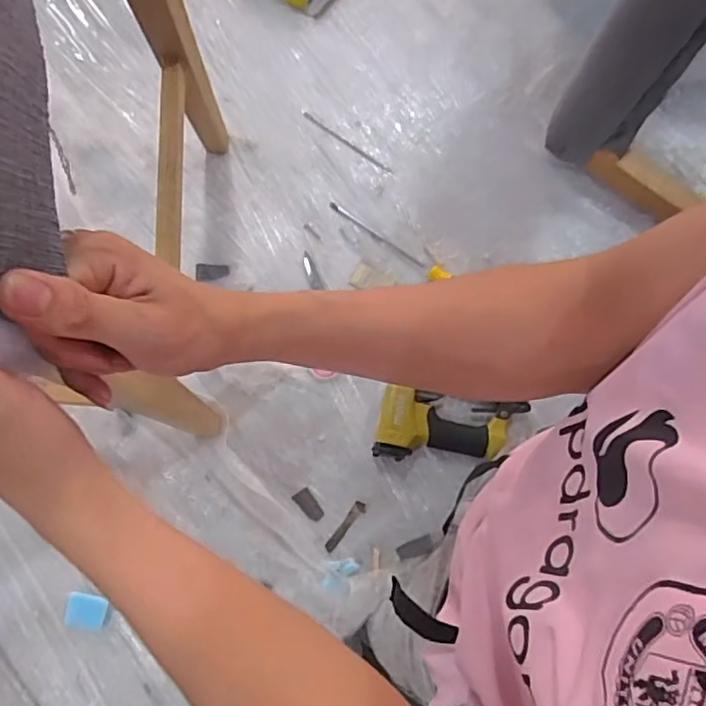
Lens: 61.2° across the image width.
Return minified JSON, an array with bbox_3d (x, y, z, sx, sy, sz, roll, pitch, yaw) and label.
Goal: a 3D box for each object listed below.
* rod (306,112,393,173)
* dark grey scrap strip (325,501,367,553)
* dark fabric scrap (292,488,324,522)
[{"bbox_3d":[-0.008,-0.322,0.911,0.165,0.005,0.011,37,78,8],"label":"rod"},{"bbox_3d":[-0.010,0.228,0.782,0.016,0.012,0.076,37,78,8],"label":"dark grey scrap strip"},{"bbox_3d":[-0.058,0.202,0.792,0.023,0.005,0.046,-38,79,-10],"label":"dark fabric scrap"}]

